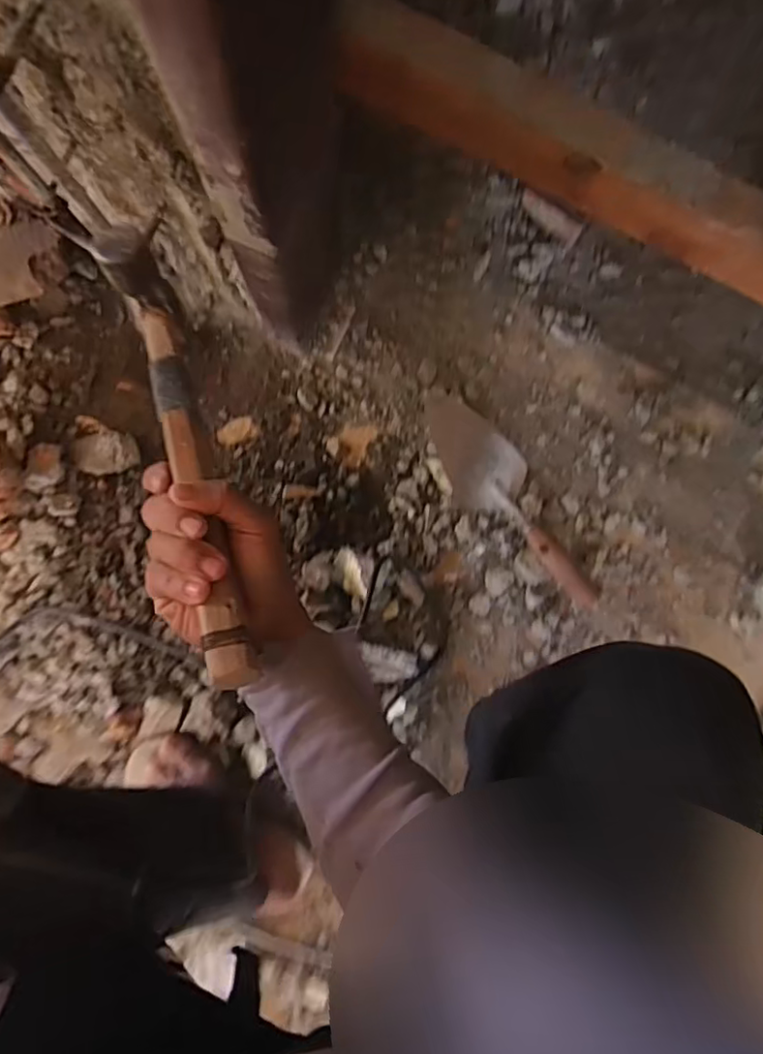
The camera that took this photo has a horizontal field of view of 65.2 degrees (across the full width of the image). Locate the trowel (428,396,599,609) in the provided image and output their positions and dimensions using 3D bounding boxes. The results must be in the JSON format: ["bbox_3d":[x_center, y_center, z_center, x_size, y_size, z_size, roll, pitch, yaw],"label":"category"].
[{"bbox_3d":[0.167,-0.013,0.713,0.092,0.047,0.275,-39,93,-3],"label":"trowel"}]

